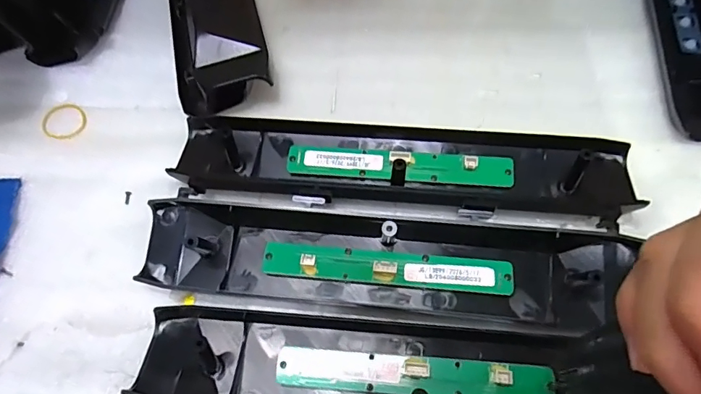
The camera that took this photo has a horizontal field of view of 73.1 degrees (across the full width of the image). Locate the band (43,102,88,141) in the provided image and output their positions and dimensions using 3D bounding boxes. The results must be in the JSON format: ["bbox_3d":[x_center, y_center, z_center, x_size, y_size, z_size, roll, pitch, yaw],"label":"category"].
[{"bbox_3d":[-0.199,-0.052,0.329,0.028,0.004,0.030,-36,67,-15],"label":"band"}]

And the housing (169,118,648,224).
[{"bbox_3d":[0.030,-0.020,0.287,0.271,0.028,0.069,4,63,4],"label":"housing"}]

